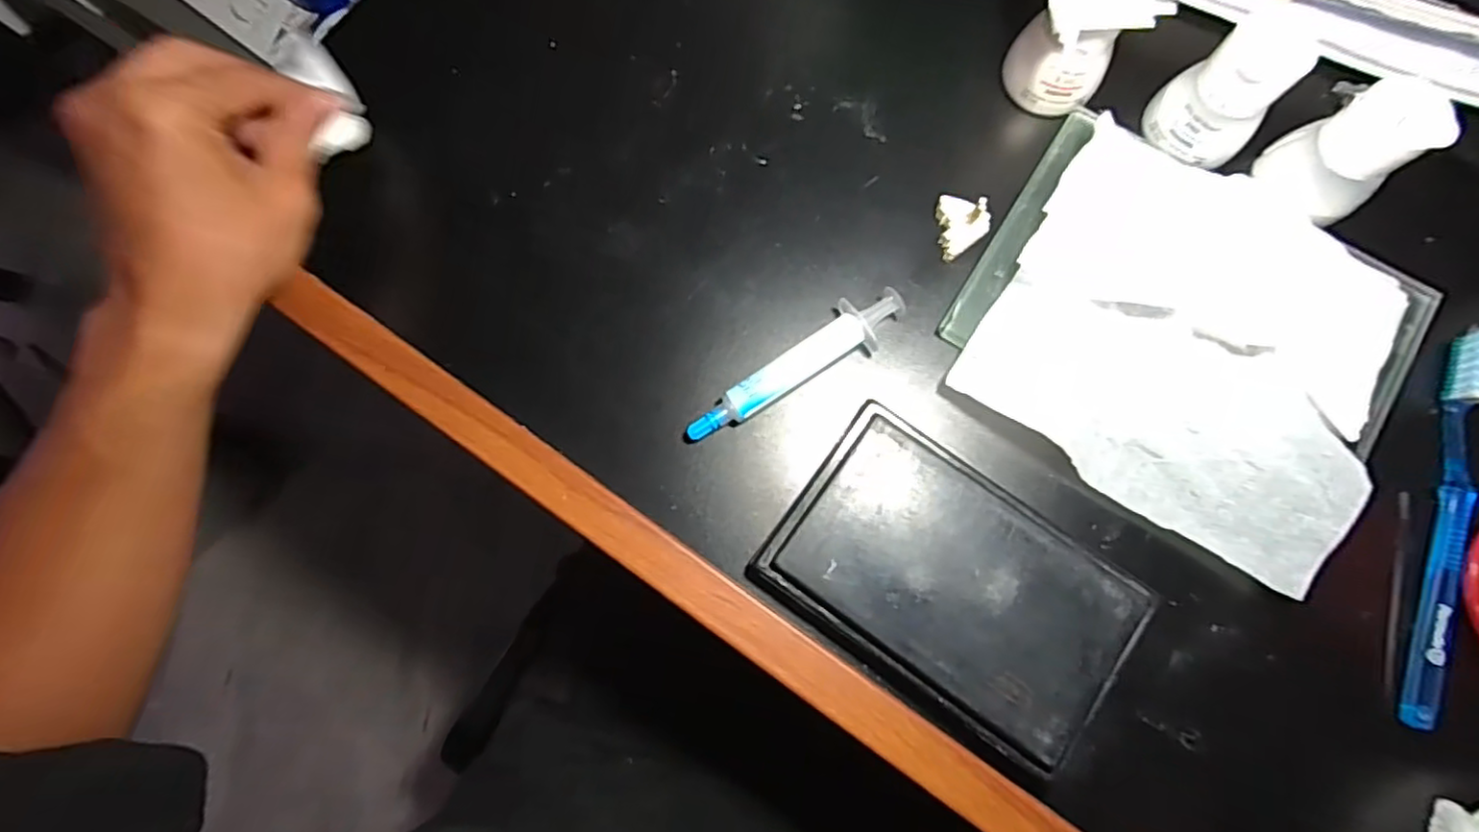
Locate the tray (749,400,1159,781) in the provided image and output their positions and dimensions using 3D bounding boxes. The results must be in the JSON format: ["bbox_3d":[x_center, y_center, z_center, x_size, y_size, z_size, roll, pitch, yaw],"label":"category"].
[{"bbox_3d":[0.093,0.076,0.304,0.152,0.021,0.097,36,81,8],"label":"tray"}]

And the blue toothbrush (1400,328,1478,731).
[{"bbox_3d":[0.329,0.048,0.311,0.011,0.022,0.188,18,79,5],"label":"blue toothbrush"}]

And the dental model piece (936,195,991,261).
[{"bbox_3d":[0.114,-0.096,0.344,0.026,0.010,0.032,10,78,4],"label":"dental model piece"}]

